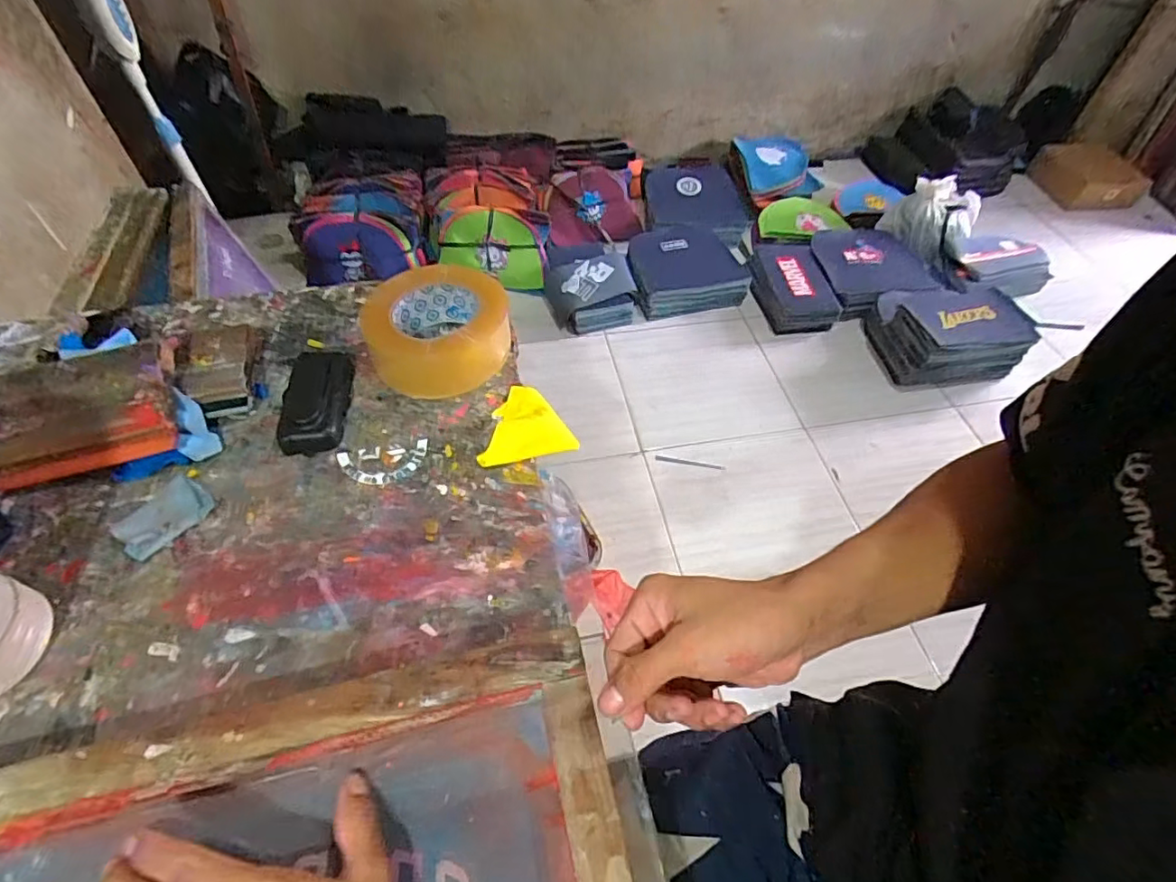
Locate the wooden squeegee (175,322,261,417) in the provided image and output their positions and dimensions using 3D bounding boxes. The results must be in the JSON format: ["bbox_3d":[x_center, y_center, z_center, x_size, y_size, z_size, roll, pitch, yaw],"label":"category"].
[{"bbox_3d":[-0.331,-0.065,0.514,0.055,0.035,0.100,-14,54,-12],"label":"wooden squeegee"}]

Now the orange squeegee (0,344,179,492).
[{"bbox_3d":[-0.407,-0.021,0.461,0.134,0.026,0.095,-16,79,-6],"label":"orange squeegee"}]

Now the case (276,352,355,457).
[{"bbox_3d":[-0.242,-0.044,0.510,0.056,0.020,0.124,-7,53,-7],"label":"case"}]

